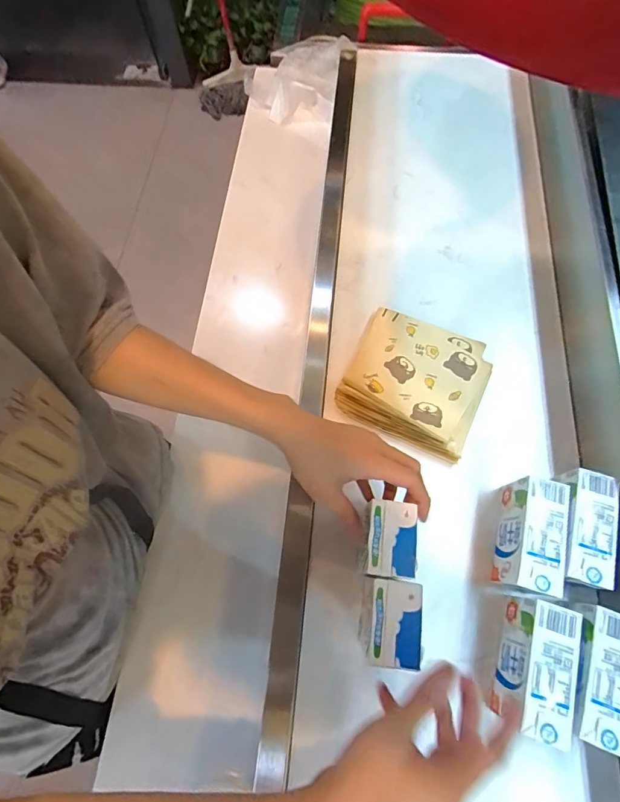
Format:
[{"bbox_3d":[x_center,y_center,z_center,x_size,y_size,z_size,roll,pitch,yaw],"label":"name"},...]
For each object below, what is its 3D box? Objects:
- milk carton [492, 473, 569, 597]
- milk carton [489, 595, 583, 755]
[{"bbox_3d":[0.225,0.141,0.436,0.046,0.072,0.113,14,69,7],"label":"milk carton"},{"bbox_3d":[0.209,0.244,0.392,0.046,0.062,0.106,15,70,8],"label":"milk carton"}]

